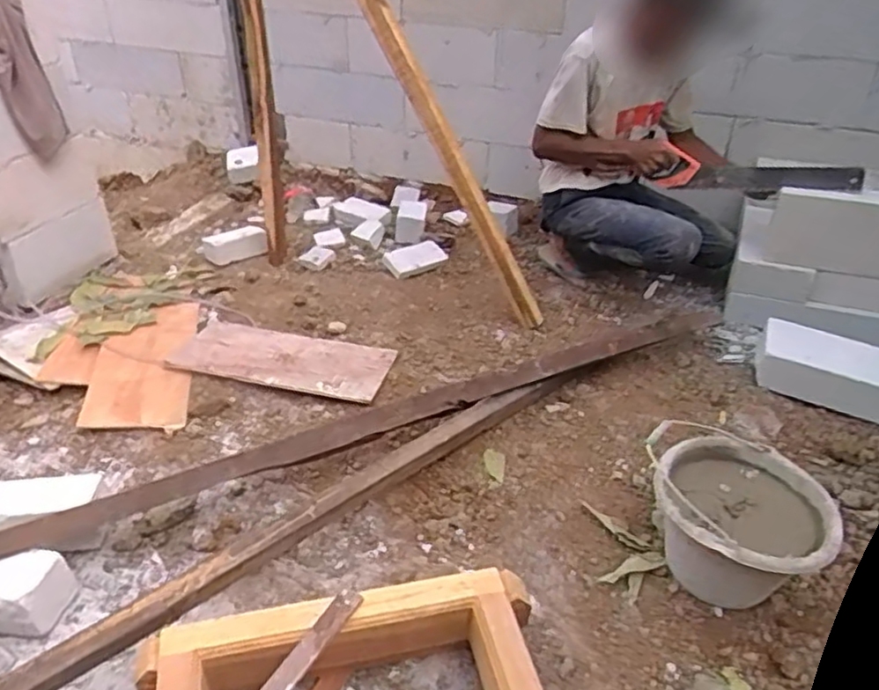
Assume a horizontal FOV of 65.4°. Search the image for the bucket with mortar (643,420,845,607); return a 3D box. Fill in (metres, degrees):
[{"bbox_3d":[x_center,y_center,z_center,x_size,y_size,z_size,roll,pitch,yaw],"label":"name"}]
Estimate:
[{"bbox_3d":[0.515,0.320,1.201,0.274,0.206,0.265,12,37,15],"label":"bucket with mortar"}]

